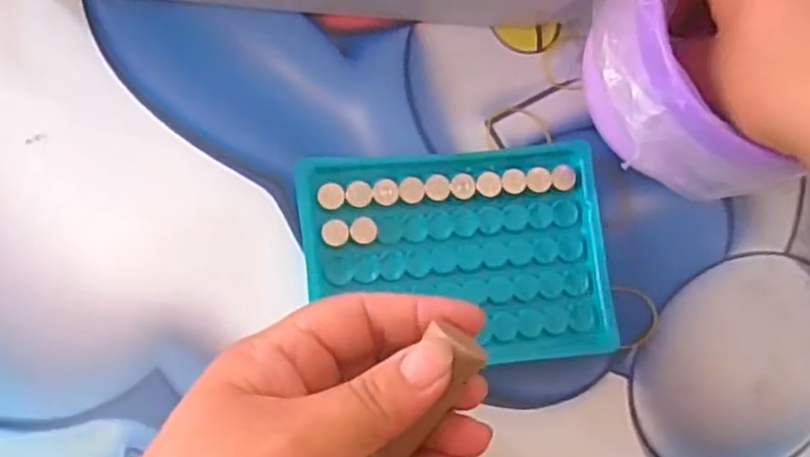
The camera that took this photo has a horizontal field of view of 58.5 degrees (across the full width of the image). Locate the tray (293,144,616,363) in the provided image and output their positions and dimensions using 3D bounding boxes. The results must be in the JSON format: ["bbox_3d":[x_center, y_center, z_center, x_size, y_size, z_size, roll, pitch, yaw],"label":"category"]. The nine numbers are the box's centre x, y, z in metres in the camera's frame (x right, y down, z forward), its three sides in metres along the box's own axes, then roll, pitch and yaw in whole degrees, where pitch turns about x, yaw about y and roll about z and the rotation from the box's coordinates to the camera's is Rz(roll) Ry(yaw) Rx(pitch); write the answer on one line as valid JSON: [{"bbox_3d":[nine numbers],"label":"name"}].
[{"bbox_3d":[0.024,0.012,0.316,0.131,0.016,0.093,-5,83,-12],"label":"tray"}]

